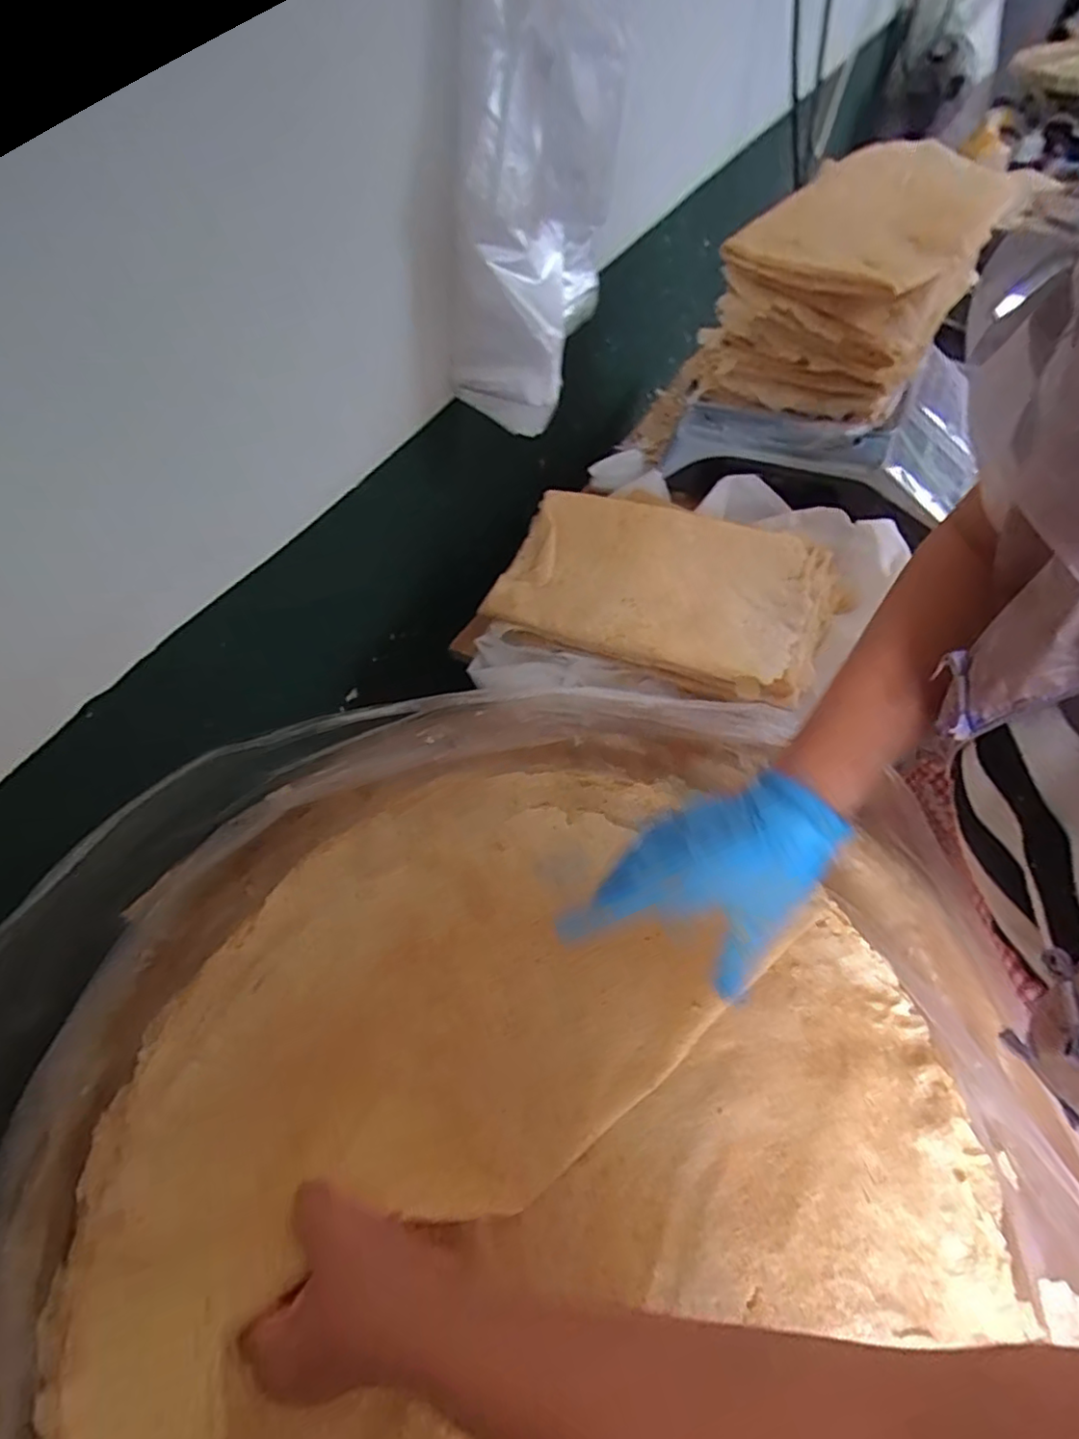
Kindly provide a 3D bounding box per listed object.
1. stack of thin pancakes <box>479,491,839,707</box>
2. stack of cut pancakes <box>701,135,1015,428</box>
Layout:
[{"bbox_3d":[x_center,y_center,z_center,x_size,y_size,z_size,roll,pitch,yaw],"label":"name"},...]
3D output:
[{"bbox_3d":[0.119,-0.133,0.610,0.306,0.054,0.212,19,58,17],"label":"stack of thin pancakes"},{"bbox_3d":[0.329,-0.456,0.669,0.203,0.187,0.291,28,61,22],"label":"stack of cut pancakes"}]

